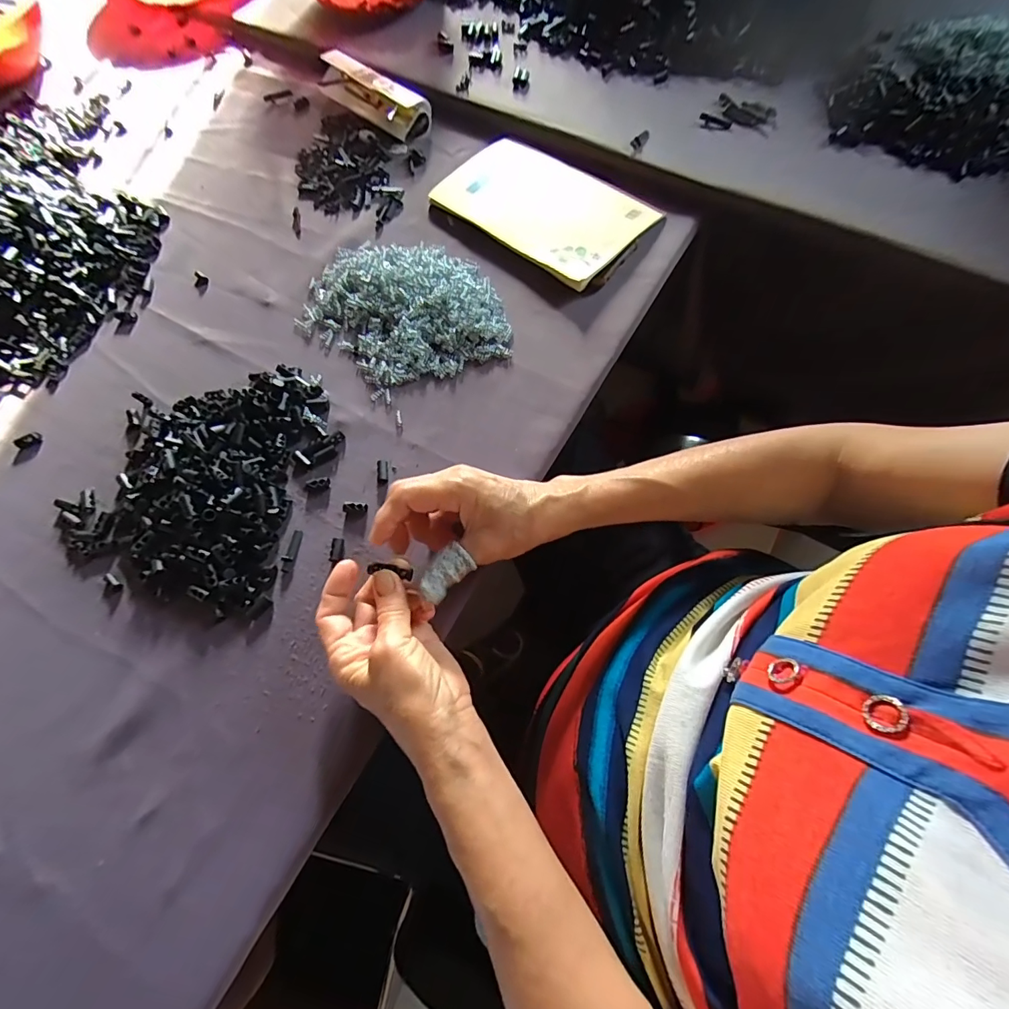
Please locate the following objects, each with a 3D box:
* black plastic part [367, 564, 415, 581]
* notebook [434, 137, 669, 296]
[{"bbox_3d":[-0.076,0.044,0.305,0.030,0.004,0.009,11,70,1],"label":"black plastic part"},{"bbox_3d":[0.043,-0.308,0.473,0.205,0.015,0.139,38,76,15],"label":"notebook"}]

